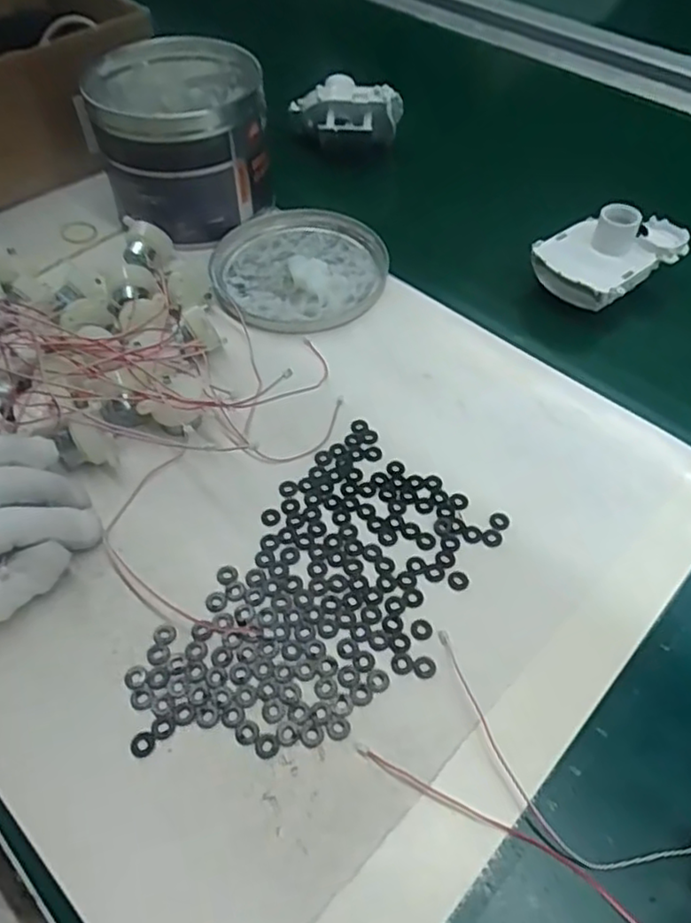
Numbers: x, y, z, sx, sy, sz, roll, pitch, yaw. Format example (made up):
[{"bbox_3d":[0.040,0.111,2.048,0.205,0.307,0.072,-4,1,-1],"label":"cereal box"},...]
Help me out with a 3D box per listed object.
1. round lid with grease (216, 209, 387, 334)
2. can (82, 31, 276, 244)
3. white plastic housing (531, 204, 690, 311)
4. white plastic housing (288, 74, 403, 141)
[{"bbox_3d":[-0.034,-0.147,0.489,0.126,0.014,0.132,0,52,0],"label":"round lid with grease"},{"bbox_3d":[-0.124,-0.249,0.502,0.118,0.098,0.136,-13,53,-9],"label":"can"},{"bbox_3d":[0.191,-0.150,0.471,0.100,0.054,0.067,-29,57,-20],"label":"white plastic housing"},{"bbox_3d":[0.002,-0.315,0.587,0.098,0.048,0.045,-1,52,0],"label":"white plastic housing"}]

